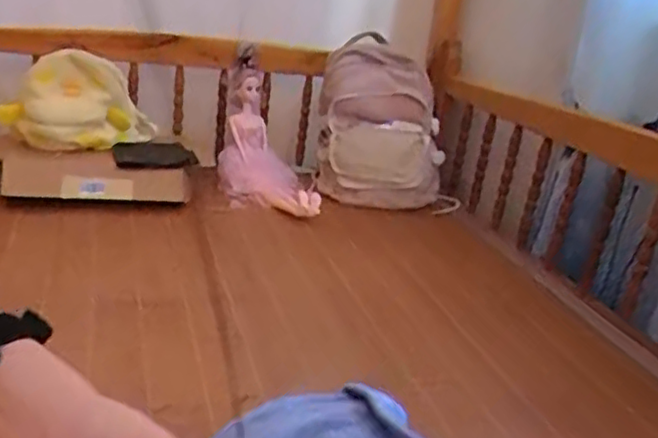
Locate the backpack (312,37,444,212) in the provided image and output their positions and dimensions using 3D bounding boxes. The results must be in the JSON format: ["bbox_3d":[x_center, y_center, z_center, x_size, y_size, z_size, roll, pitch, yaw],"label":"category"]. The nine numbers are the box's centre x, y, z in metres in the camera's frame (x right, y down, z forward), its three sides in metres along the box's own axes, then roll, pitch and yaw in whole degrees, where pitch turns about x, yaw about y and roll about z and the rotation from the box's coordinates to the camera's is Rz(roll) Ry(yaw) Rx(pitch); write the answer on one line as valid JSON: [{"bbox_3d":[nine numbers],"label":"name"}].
[{"bbox_3d":[0.121,-0.209,1.607,0.283,0.378,0.195,6,21,-1],"label":"backpack"}]

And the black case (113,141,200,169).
[{"bbox_3d":[-0.376,-0.137,1.475,0.175,0.046,0.072,5,21,-4],"label":"black case"}]

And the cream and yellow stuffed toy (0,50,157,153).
[{"bbox_3d":[-0.556,-0.259,1.510,0.334,0.174,0.182,0,22,-17],"label":"cream and yellow stuffed toy"}]

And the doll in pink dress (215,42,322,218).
[{"bbox_3d":[-0.178,-0.175,1.601,0.141,0.171,0.475,-6,61,-30],"label":"doll in pink dress"}]

